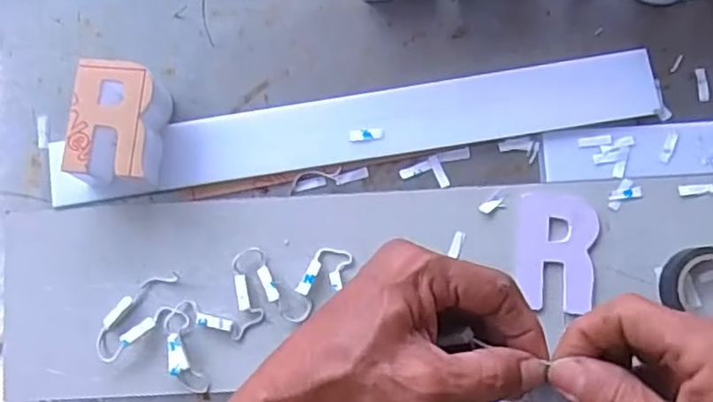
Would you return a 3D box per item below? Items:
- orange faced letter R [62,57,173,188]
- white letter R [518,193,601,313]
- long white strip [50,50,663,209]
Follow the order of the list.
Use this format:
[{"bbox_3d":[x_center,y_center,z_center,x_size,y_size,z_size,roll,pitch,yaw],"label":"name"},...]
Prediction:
[{"bbox_3d":[-0.171,-0.056,0.479,0.055,0.051,0.083,3,85,2],"label":"orange faced letter R"},{"bbox_3d":[0.146,0.036,0.483,0.055,0.005,0.082,4,85,2],"label":"white letter R"},{"bbox_3d":[-0.003,-0.053,0.496,0.450,0.009,0.047,-9,84,1],"label":"long white strip"}]

